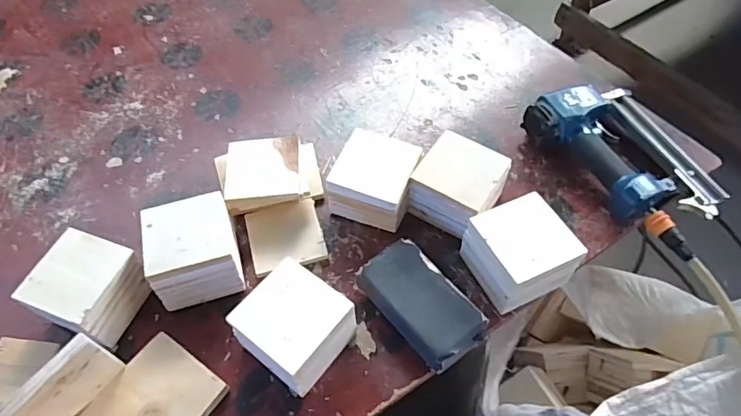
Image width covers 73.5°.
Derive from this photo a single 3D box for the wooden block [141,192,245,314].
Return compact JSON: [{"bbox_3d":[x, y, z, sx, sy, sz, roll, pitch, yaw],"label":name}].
[{"bbox_3d":[-0.200,0.050,0.572,0.089,0.085,0.099,-14,58,-8],"label":"wooden block"}]

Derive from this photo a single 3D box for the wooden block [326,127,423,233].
[{"bbox_3d":[0.006,-0.031,0.625,0.092,0.075,0.096,21,60,13],"label":"wooden block"}]

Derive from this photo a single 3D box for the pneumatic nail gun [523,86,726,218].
[{"bbox_3d":[0.338,-0.074,0.651,0.157,0.067,0.233,-29,62,-17],"label":"pneumatic nail gun"}]

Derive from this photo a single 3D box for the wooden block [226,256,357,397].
[{"bbox_3d":[-0.077,0.126,0.519,0.099,0.078,0.094,33,62,22],"label":"wooden block"}]

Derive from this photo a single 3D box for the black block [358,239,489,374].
[{"bbox_3d":[0.056,0.107,0.554,0.077,0.041,0.140,-35,63,-20],"label":"black block"}]

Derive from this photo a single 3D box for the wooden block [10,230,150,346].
[{"bbox_3d":[-0.306,0.093,0.551,0.099,0.082,0.096,21,60,14],"label":"wooden block"}]

